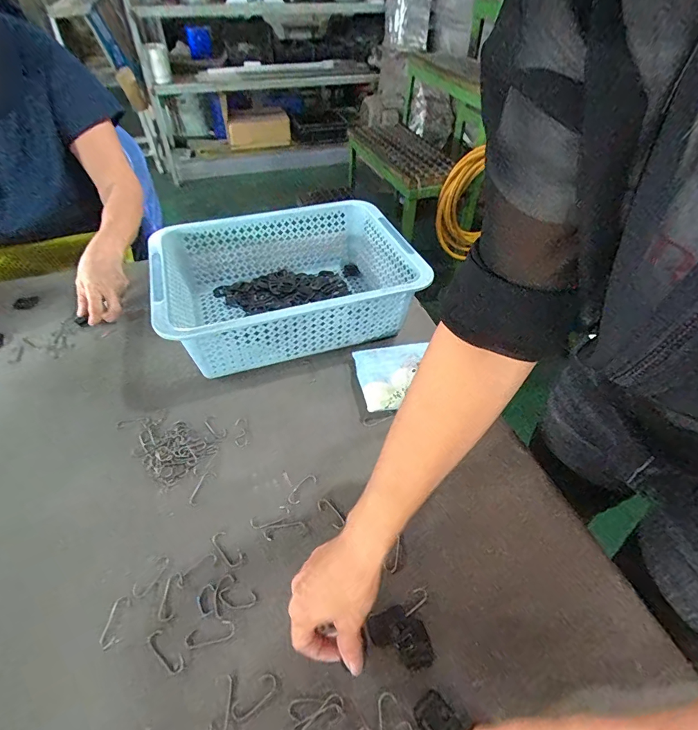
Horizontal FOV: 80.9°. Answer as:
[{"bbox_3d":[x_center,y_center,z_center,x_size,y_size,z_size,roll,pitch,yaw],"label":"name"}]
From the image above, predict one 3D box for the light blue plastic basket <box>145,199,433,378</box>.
[{"bbox_3d":[-0.099,-0.133,0.664,0.375,0.115,0.278,-15,48,-15],"label":"light blue plastic basket"}]

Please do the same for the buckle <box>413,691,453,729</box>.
[{"bbox_3d":[0.069,0.288,0.339,0.029,0.004,0.023,-26,52,-24],"label":"buckle"}]

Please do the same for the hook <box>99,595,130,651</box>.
[{"bbox_3d":[-0.219,0.239,0.382,0.016,0.004,0.044,0,46,-2],"label":"hook"}]

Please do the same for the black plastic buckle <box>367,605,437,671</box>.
[{"bbox_3d":[0.058,0.255,0.373,0.031,0.004,0.038,-11,47,-12],"label":"black plastic buckle"}]

